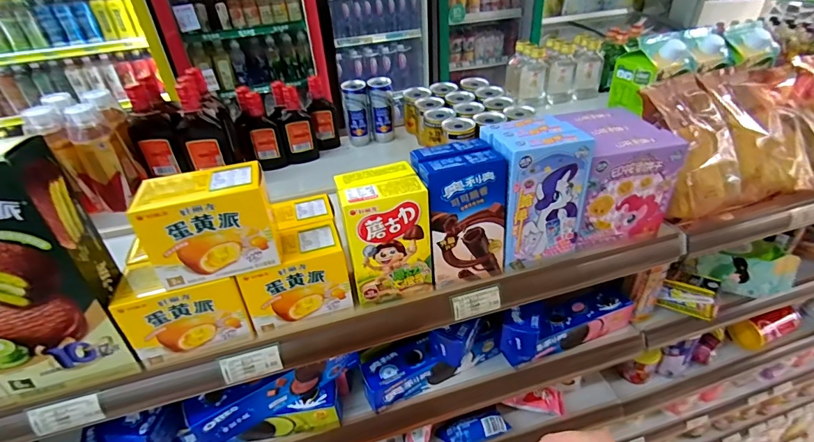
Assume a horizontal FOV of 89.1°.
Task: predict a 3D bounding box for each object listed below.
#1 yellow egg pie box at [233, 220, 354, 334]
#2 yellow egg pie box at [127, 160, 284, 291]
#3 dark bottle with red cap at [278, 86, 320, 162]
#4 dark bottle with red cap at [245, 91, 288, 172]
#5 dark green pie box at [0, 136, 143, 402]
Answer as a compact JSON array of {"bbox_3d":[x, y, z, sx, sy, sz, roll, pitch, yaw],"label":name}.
[{"bbox_3d":[-0.120,0.059,0.452,0.106,0.082,0.061,-13,37,-13],"label":"yellow egg pie box"},{"bbox_3d":[-0.186,0.005,0.395,0.115,0.092,0.065,-13,37,-13],"label":"yellow egg pie box"},{"bbox_3d":[-0.223,-0.194,0.840,0.064,0.151,0.036,-11,36,-10],"label":"dark bottle with red cap"},{"bbox_3d":[-0.286,-0.176,0.824,0.062,0.150,0.042,-14,37,-14],"label":"dark bottle with red cap"},{"bbox_3d":[-0.331,0.046,0.355,0.116,0.216,0.068,-13,37,-13],"label":"dark green pie box"}]

